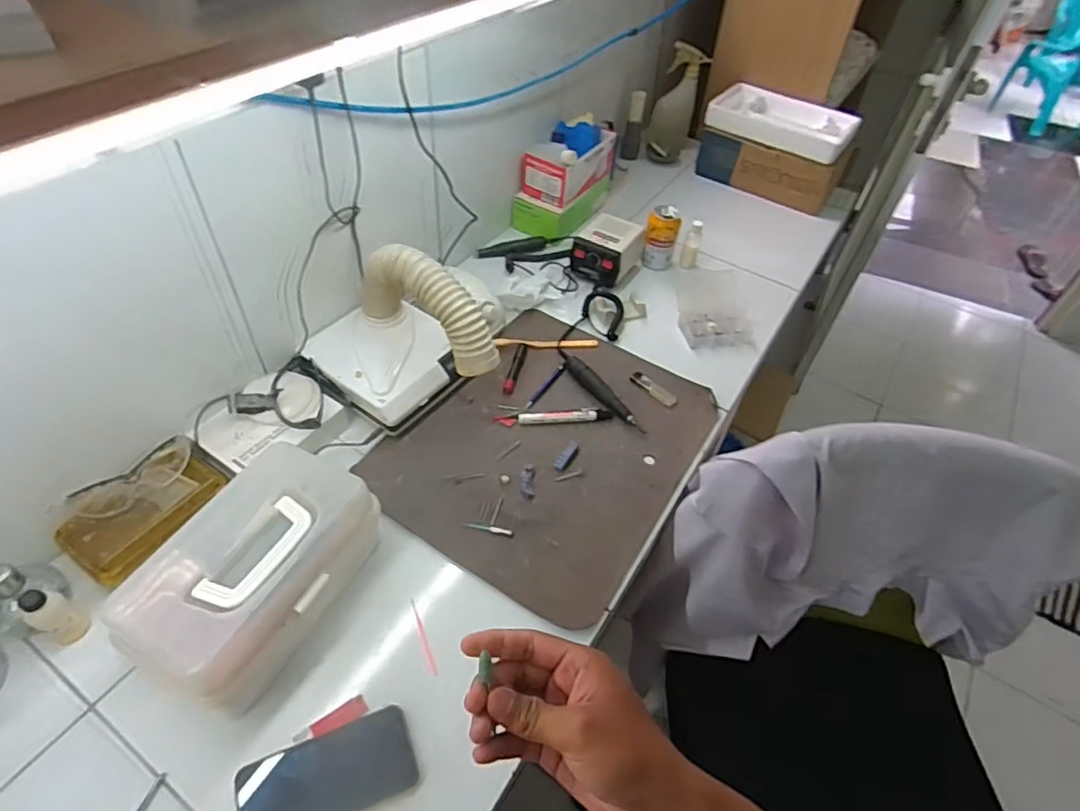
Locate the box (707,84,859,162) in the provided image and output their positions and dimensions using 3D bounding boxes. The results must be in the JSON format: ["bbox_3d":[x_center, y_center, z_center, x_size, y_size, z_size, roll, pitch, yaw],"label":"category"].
[{"bbox_3d":[0.566,-0.675,1.388,0.333,0.059,0.188,28,52,20],"label":"box"}]

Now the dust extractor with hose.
[{"bbox_3d":[-0.209,-0.105,0.845,0.198,0.187,0.246,-33,58,-29],"label":"dust extractor with hose"}]

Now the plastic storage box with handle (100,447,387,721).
[{"bbox_3d":[-0.308,0.185,0.667,0.146,0.124,0.274,20,49,13],"label":"plastic storage box with handle"}]

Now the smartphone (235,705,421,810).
[{"bbox_3d":[-0.211,0.372,0.591,0.165,0.008,0.080,-15,51,-18],"label":"smartphone"}]

